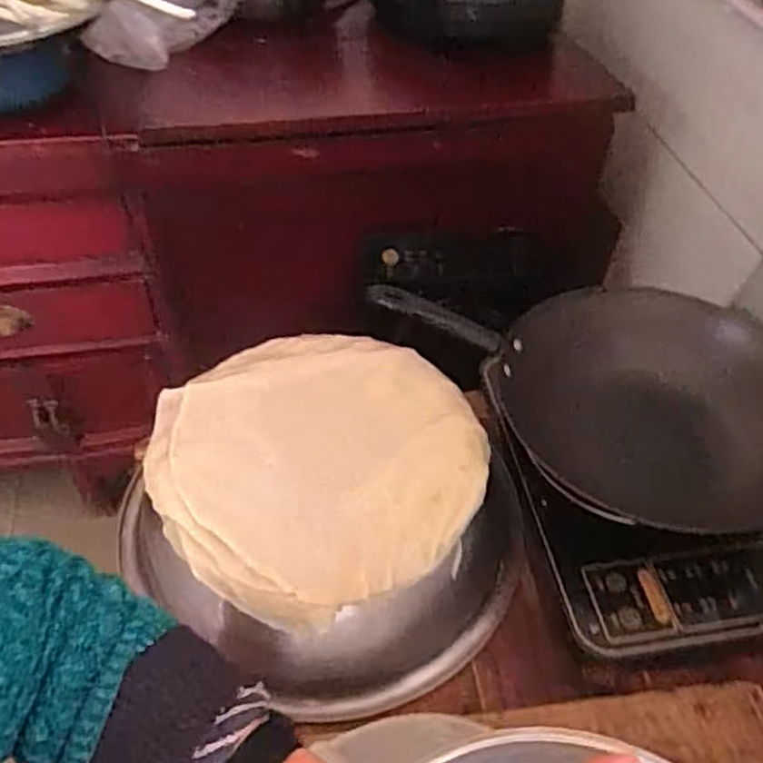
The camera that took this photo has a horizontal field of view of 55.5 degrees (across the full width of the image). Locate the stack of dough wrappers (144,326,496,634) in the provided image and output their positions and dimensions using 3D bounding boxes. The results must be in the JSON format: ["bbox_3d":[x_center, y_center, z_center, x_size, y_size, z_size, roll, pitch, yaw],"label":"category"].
[{"bbox_3d":[-0.056,0.064,0.666,0.291,0.043,0.293,35,54,27],"label":"stack of dough wrappers"}]

